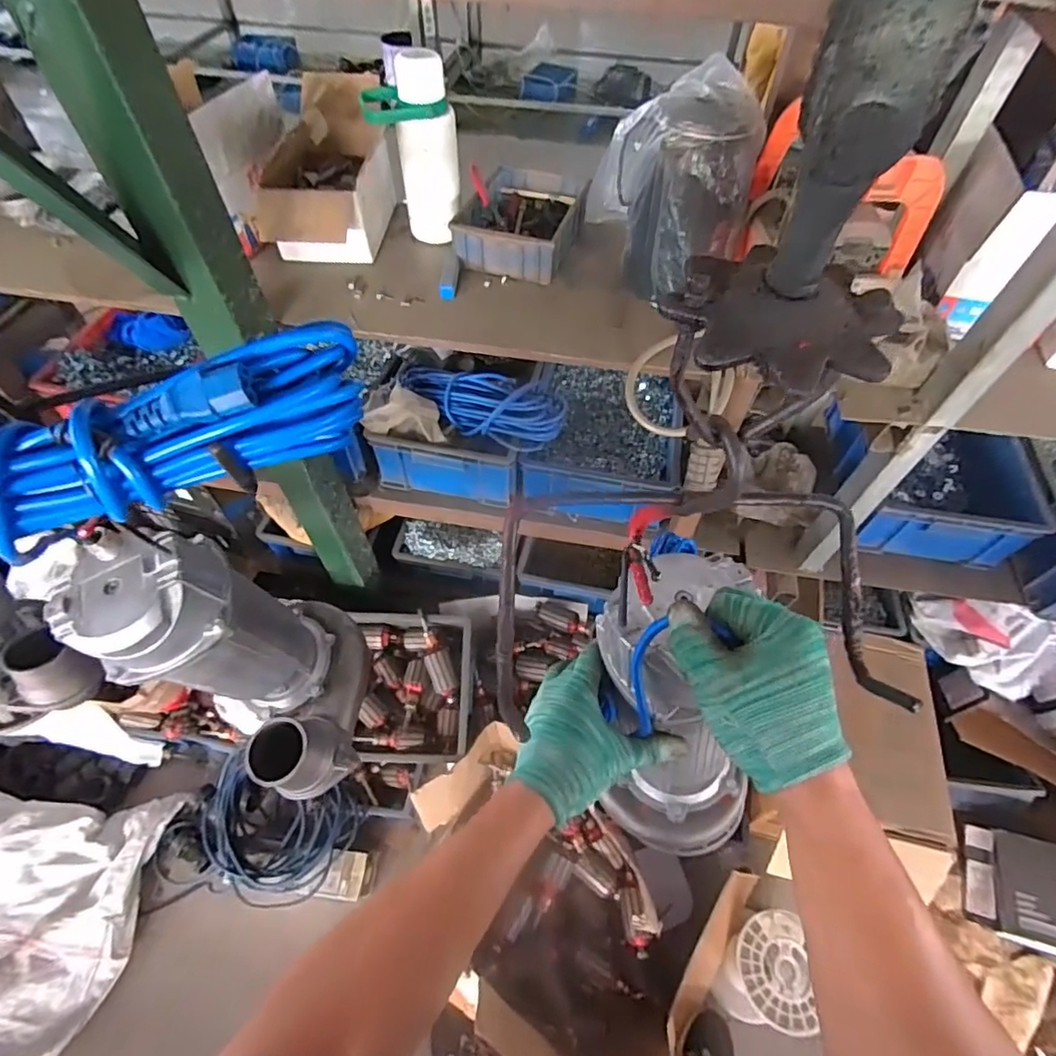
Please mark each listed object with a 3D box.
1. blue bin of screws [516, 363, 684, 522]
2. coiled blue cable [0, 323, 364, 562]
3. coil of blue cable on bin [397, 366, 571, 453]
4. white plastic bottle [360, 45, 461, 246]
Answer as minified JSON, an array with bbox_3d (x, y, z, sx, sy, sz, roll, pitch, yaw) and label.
[{"bbox_3d":[0.159,-0.189,1.182,0.296,0.113,0.383,10,55,6],"label":"blue bin of screws"},{"bbox_3d":[-0.254,-0.011,0.279,0.369,0.065,0.068,-26,59,-18],"label":"coiled blue cable"},{"bbox_3d":[-0.079,-0.239,1.096,0.314,0.080,0.137,22,96,13],"label":"coil of blue cable on bin"},{"bbox_3d":[-0.179,-0.599,0.904,0.137,0.238,0.097,-9,56,-8],"label":"white plastic bottle"}]

